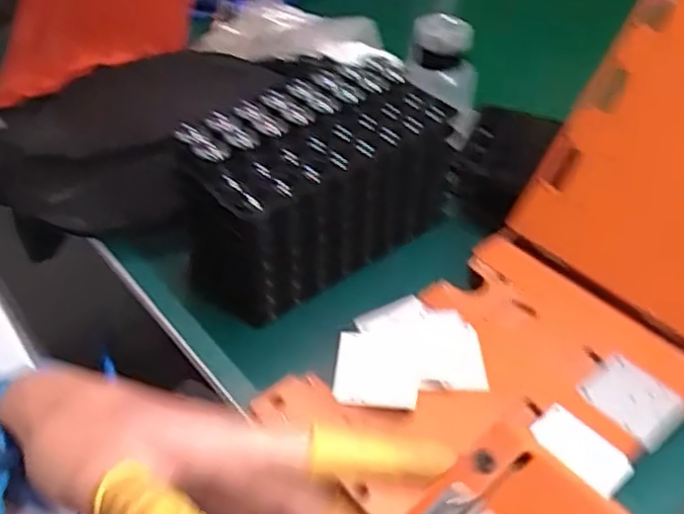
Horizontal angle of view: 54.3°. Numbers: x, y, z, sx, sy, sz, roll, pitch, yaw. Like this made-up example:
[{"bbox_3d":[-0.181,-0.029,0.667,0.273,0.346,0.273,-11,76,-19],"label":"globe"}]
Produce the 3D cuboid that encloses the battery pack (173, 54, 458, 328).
[{"bbox_3d":[-0.022,-0.055,0.504,0.211,0.116,0.097,-31,51,-27],"label":"battery pack"}]

